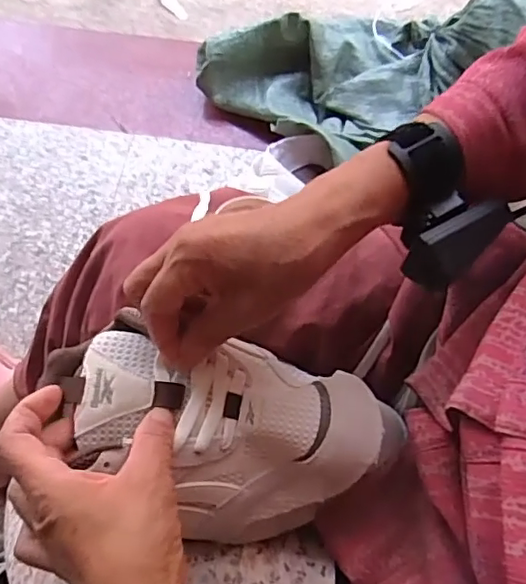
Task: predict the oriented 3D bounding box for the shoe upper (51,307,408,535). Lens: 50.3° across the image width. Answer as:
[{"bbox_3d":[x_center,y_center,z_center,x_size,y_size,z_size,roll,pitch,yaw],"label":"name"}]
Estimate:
[{"bbox_3d":[-0.026,0.087,0.351,0.221,0.074,0.114,8,66,6],"label":"shoe upper"}]

